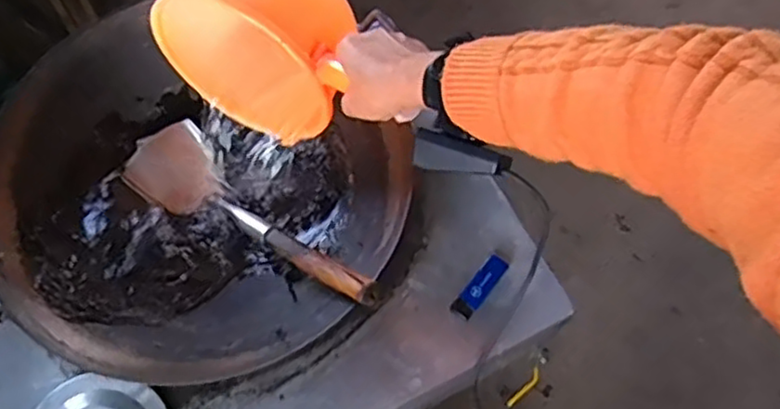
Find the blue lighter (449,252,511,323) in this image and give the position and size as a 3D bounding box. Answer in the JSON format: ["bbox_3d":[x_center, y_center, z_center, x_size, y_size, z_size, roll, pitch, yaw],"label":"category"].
[{"bbox_3d":[0.095,0.085,0.723,0.023,0.014,0.080,34,72,15],"label":"blue lighter"}]

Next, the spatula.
[{"bbox_3d":[-0.149,0.018,0.719,0.362,0.057,0.087,29,69,38],"label":"spatula"}]

